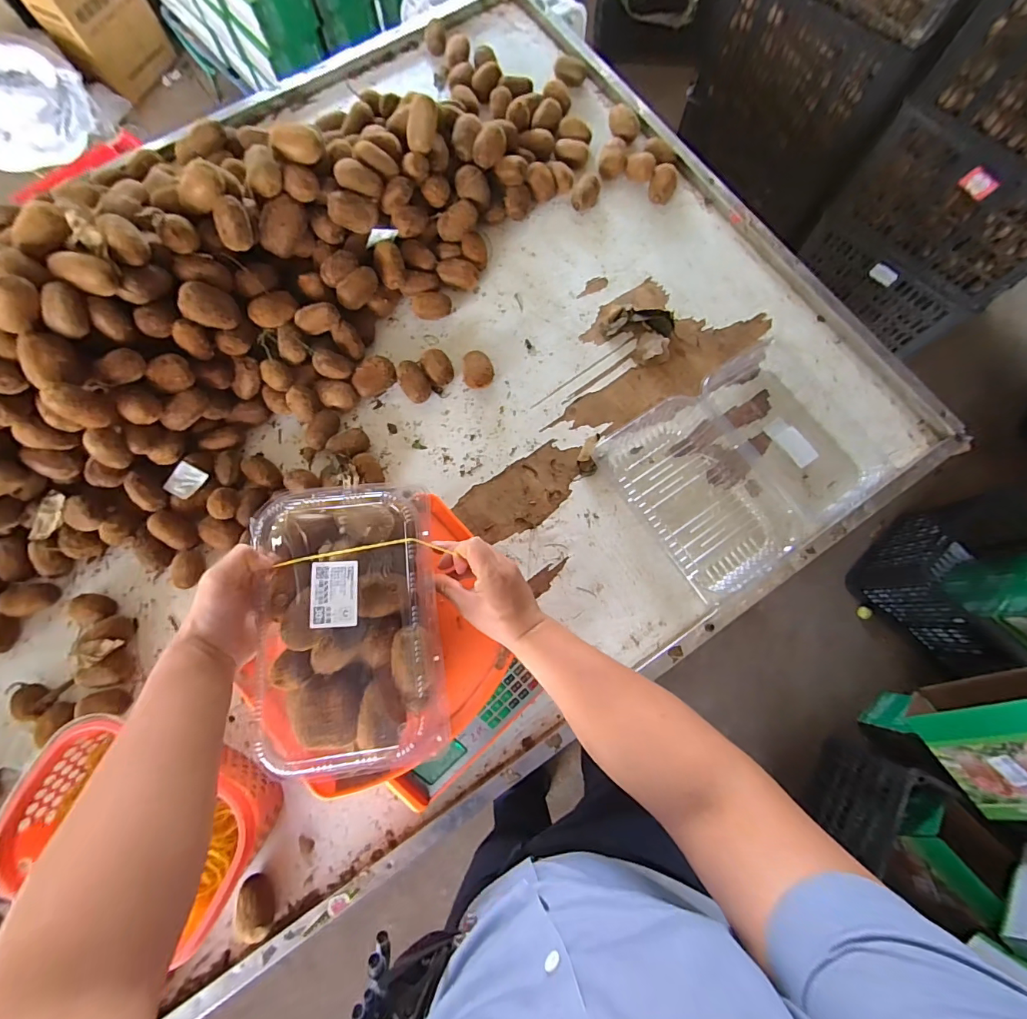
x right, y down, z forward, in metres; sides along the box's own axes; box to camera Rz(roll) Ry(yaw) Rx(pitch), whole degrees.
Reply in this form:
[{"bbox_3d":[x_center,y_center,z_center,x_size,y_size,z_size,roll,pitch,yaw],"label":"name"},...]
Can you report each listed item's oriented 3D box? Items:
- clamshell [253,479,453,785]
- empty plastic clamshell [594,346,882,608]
[{"bbox_3d":[-0.158,0.109,0.438,0.168,0.070,0.269,-4,76,-1],"label":"clamshell"},{"bbox_3d":[0.318,-0.062,0.641,0.318,0.052,0.265,-32,78,-7],"label":"empty plastic clamshell"}]

